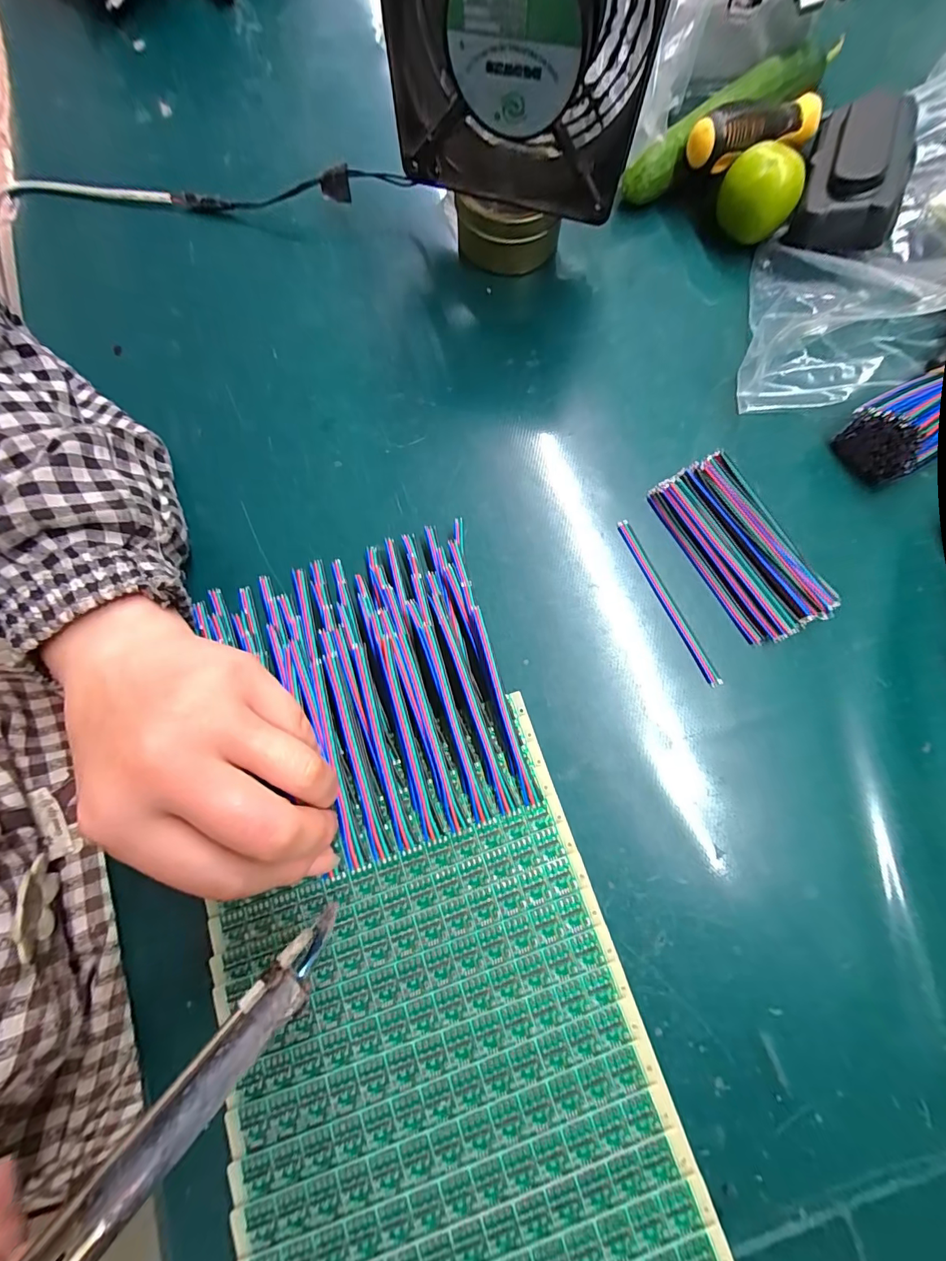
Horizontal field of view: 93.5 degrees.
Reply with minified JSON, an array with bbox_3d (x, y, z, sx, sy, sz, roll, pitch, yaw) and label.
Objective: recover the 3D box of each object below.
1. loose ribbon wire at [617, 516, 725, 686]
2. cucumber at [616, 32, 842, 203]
[{"bbox_3d":[0.104,-0.016,0.235,0.008,0.004,0.098,-25,79,-4],"label":"loose ribbon wire"},{"bbox_3d":[0.165,-0.320,0.273,0.165,0.039,0.029,-40,81,-7],"label":"cucumber"}]

